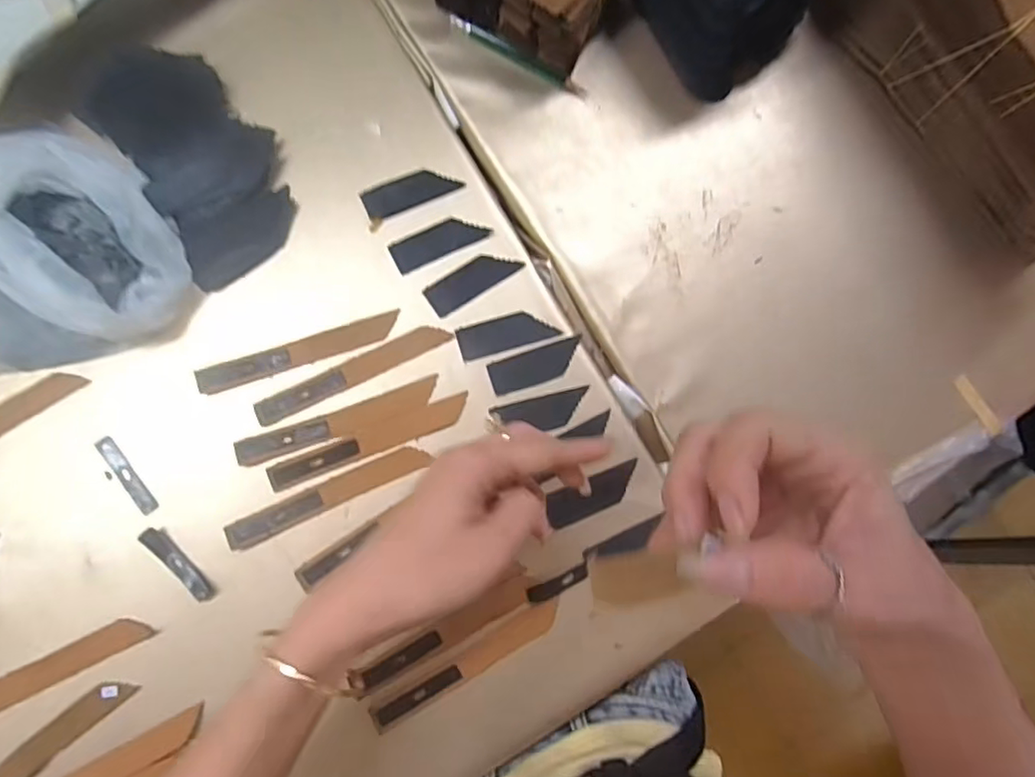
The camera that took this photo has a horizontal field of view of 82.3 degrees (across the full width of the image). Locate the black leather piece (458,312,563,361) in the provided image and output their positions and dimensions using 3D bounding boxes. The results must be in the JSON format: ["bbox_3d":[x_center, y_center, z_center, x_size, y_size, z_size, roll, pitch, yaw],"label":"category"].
[{"bbox_3d":[-0.008,-0.037,0.391,0.063,0.004,0.022,-17,86,-7],"label":"black leather piece"}]

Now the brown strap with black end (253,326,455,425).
[{"bbox_3d":[-0.104,-0.011,0.377,0.127,0.004,0.015,-26,87,-8],"label":"brown strap with black end"}]

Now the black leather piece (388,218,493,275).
[{"bbox_3d":[-0.052,-0.099,0.395,0.063,0.004,0.023,-26,87,-8],"label":"black leather piece"}]

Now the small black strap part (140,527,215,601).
[{"bbox_3d":[-0.203,0.105,0.353,0.012,0.006,0.054,-44,90,-8],"label":"small black strap part"}]

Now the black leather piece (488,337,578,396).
[{"bbox_3d":[0.013,-0.015,0.389,0.062,0.004,0.022,-19,86,-7],"label":"black leather piece"}]

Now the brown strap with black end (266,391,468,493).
[{"bbox_3d":[-0.091,0.033,0.372,0.128,0.004,0.016,-21,86,-7],"label":"brown strap with black end"}]

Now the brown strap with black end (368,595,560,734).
[{"bbox_3d":[-0.029,0.167,0.358,0.125,0.004,0.017,-29,88,-8],"label":"brown strap with black end"}]

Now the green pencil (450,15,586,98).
[{"bbox_3d":[0.001,-0.230,0.408,0.103,0.008,0.010,29,82,-2],"label":"green pencil"}]

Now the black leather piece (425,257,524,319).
[{"bbox_3d":[-0.029,-0.072,0.393,0.064,0.004,0.022,-34,88,-8],"label":"black leather piece"}]

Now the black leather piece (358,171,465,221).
[{"bbox_3d":[-0.072,-0.133,0.399,0.063,0.004,0.023,-25,87,-8],"label":"black leather piece"}]

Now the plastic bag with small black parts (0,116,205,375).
[{"bbox_3d":[-0.280,-0.079,0.346,0.139,0.050,0.133,-30,88,-8],"label":"plastic bag with small black parts"}]

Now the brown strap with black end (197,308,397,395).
[{"bbox_3d":[-0.138,-0.023,0.378,0.128,0.004,0.016,-19,86,-7],"label":"brown strap with black end"}]

